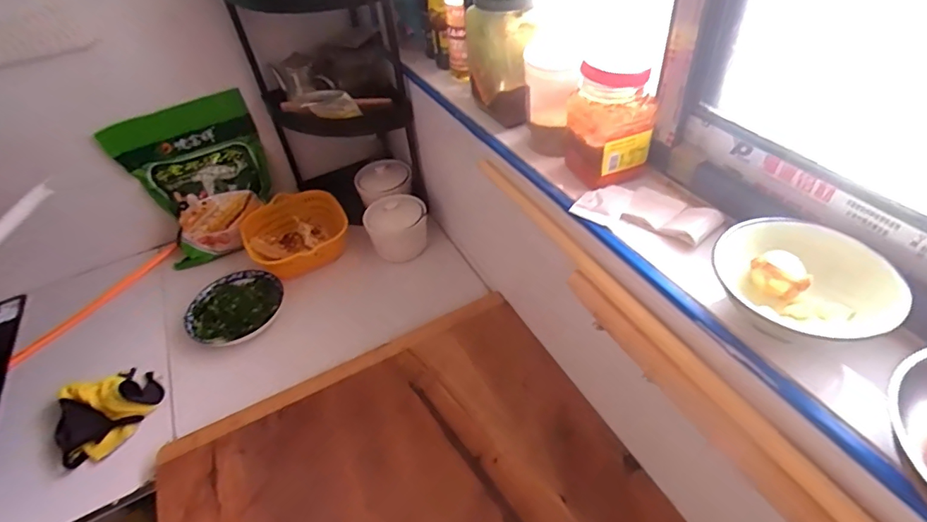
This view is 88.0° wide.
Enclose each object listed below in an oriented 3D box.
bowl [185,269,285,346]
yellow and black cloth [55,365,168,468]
[{"bbox_3d":[-0.436,0.081,0.915,0.171,0.062,0.171,-4,44,3],"label":"bowl"},{"bbox_3d":[-0.581,0.240,0.786,0.152,0.049,0.138,-24,47,-17],"label":"yellow and black cloth"}]

